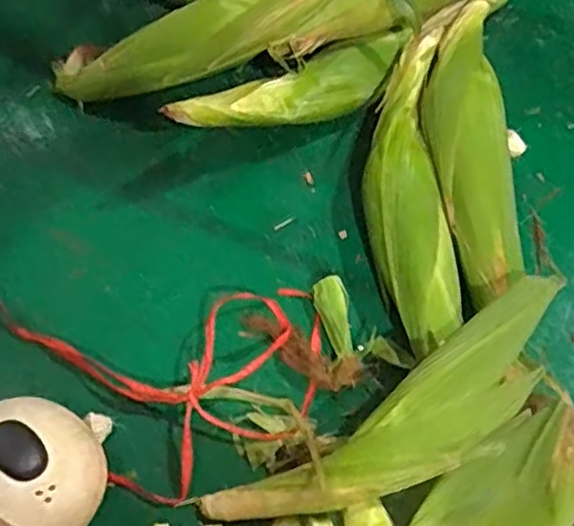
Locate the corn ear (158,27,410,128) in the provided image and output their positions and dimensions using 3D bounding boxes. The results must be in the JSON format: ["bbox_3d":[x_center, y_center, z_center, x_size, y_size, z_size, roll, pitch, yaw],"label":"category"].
[{"bbox_3d":[0.008,-0.153,0.569,0.221,0.072,0.043,-25,67,-9],"label":"corn ear"}]

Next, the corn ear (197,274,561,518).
[{"bbox_3d":[0.084,0.117,0.472,0.296,0.070,0.079,-31,68,-11],"label":"corn ear"}]

